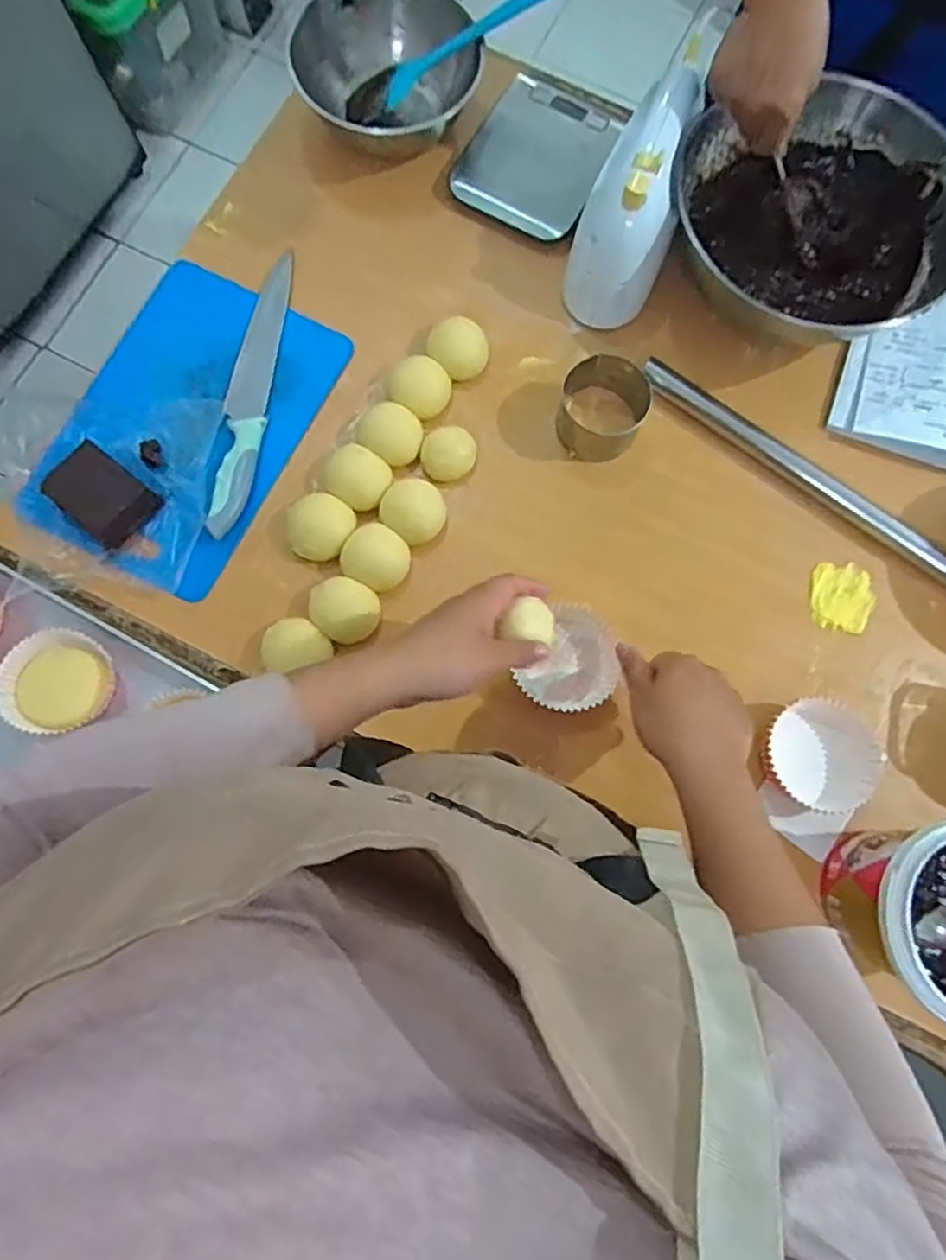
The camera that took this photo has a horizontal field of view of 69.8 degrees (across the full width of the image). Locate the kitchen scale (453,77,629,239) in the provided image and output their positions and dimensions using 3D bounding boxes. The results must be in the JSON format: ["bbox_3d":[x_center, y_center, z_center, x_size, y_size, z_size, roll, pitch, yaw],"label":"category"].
[{"bbox_3d":[0.069,-0.494,0.709,0.136,0.016,0.165,28,79,4],"label":"kitchen scale"}]

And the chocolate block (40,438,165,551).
[{"bbox_3d":[-0.327,-0.118,0.595,0.081,0.038,0.066,40,80,6],"label":"chocolate block"}]

